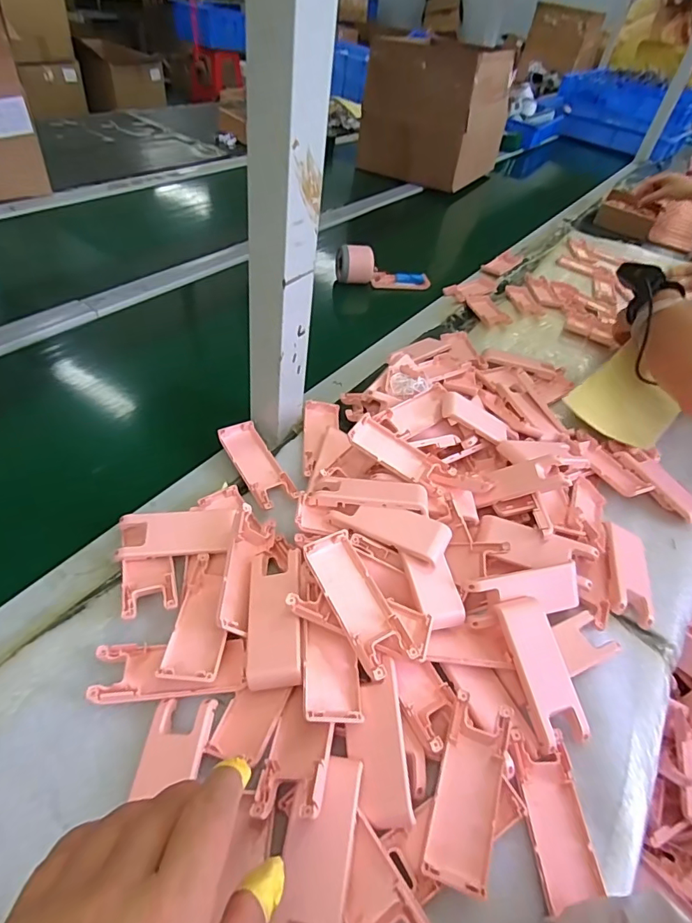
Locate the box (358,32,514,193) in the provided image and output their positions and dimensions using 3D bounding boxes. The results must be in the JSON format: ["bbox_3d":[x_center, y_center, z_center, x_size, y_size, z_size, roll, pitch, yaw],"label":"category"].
[{"bbox_3d":[0.225,-0.859,1.206,0.299,0.246,0.272,27,48,15],"label":"box"}]

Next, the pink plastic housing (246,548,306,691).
[{"bbox_3d":[-0.051,0.114,0.361,0.039,0.024,0.097,2,46,-9],"label":"pink plastic housing"}]

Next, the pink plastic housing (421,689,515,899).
[{"bbox_3d":[0.079,0.206,0.313,0.043,0.012,0.102,23,58,8],"label":"pink plastic housing"}]

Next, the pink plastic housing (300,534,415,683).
[{"bbox_3d":[0.009,0.098,0.351,0.039,0.008,0.102,-17,61,-30],"label":"pink plastic housing"}]

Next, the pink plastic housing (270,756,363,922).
[{"bbox_3d":[-0.019,0.237,0.268,0.039,0.026,0.128,13,46,1],"label":"pink plastic housing"}]

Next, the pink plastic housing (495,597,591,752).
[{"bbox_3d":[0.144,0.151,0.361,0.039,0.007,0.099,-8,66,-13],"label":"pink plastic housing"}]

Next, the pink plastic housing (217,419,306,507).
[{"bbox_3d":[-0.086,-0.001,0.483,0.042,0.016,0.099,-21,54,-28],"label":"pink plastic housing"}]

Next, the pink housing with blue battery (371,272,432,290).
[{"bbox_3d":[0.091,-0.304,0.827,0.101,0.026,0.024,-4,47,-9],"label":"pink housing with blue battery"}]

